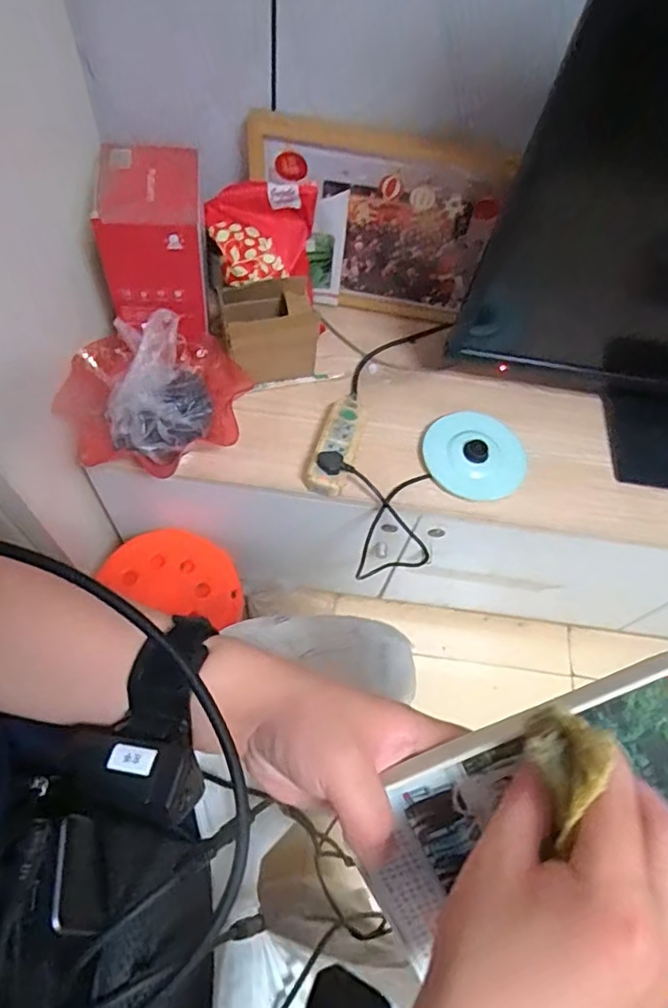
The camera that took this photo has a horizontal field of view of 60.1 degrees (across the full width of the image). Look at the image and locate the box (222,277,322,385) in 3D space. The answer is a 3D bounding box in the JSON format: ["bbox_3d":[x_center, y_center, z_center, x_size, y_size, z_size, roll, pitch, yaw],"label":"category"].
[{"bbox_3d":[-0.093,-0.246,0.857,0.126,0.136,0.106,-8,62,-8],"label":"box"}]

